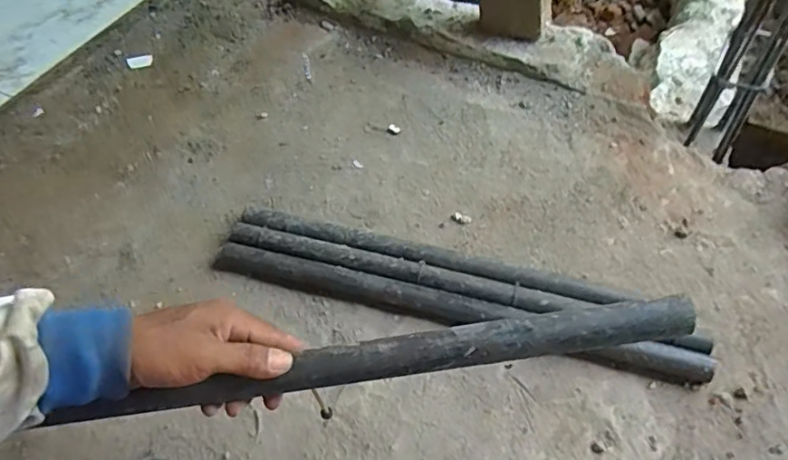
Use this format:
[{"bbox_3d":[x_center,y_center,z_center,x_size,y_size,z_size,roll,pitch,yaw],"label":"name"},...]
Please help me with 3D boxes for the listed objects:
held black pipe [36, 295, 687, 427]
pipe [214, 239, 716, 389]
[{"bbox_3d":[-0.023,0.100,0.427,0.469,0.021,0.028,-10,54,4],"label":"held black pipe"},{"bbox_3d":[0.057,0.093,0.695,0.596,0.034,0.035,12,56,12],"label":"pipe"}]

